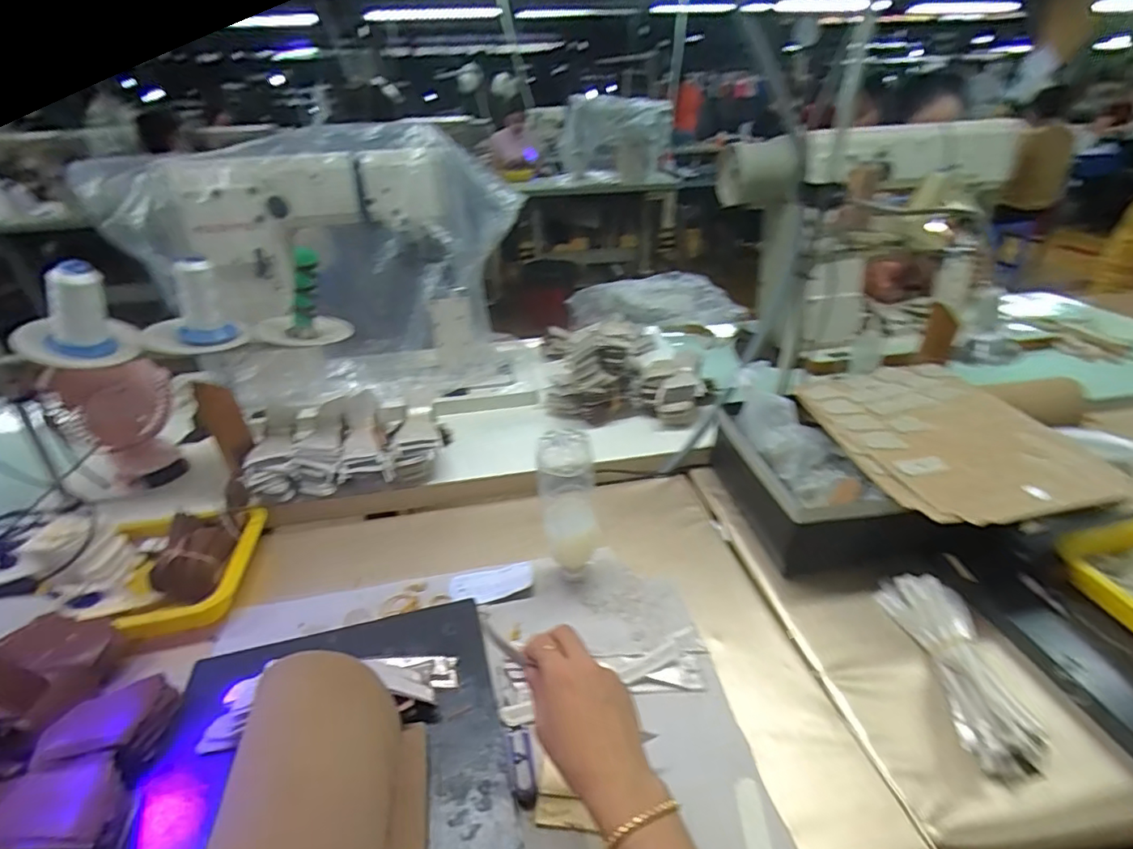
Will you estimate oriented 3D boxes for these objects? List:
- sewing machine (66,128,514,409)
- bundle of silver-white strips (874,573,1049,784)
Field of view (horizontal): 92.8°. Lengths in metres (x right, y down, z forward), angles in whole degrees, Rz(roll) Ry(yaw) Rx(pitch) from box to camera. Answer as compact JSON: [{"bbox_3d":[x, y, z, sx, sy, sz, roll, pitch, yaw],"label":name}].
[{"bbox_3d":[-0.415,-0.252,0.952,0.615,0.440,0.190,-6,31,-6],"label":"sewing machine"},{"bbox_3d":[0.396,0.235,0.553,0.077,0.035,0.215,2,31,6],"label":"bundle of silver-white strips"}]

